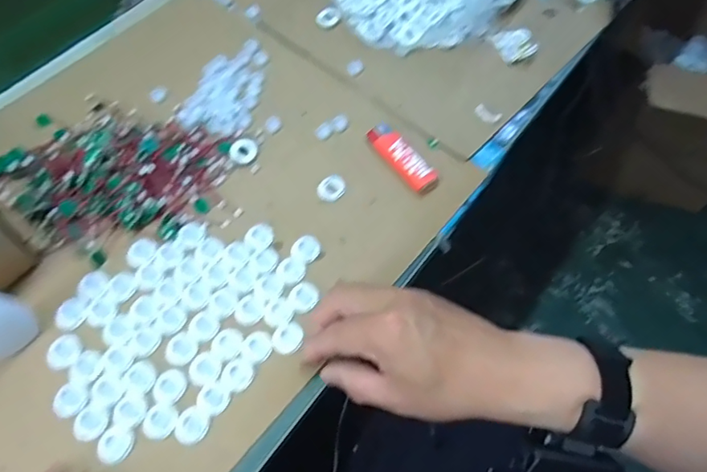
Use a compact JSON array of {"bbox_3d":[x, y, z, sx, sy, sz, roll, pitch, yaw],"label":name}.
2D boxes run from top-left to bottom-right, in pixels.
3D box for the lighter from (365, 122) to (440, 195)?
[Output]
[{"bbox_3d":[0.046,-0.075,0.489,0.028,0.007,0.084,-36,70,-19],"label":"lighter"}]

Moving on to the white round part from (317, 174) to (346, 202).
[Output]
[{"bbox_3d":[-0.020,-0.045,0.478,0.025,0.004,0.028,14,63,4],"label":"white round part"}]

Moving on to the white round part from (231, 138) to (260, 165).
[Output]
[{"bbox_3d":[-0.103,-0.080,0.490,0.026,0.004,0.024,-31,88,-14],"label":"white round part"}]

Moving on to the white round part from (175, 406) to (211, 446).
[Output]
[{"bbox_3d":[-0.117,0.137,0.375,0.025,0.004,0.024,1,63,-2],"label":"white round part"}]

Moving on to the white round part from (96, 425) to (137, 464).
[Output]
[{"bbox_3d":[-0.169,0.148,0.369,0.025,0.004,0.024,1,63,-2],"label":"white round part"}]

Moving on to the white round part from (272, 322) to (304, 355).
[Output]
[{"bbox_3d":[-0.051,0.080,0.408,0.023,0.004,0.025,1,63,-2],"label":"white round part"}]

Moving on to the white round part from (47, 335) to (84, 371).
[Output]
[{"bbox_3d":[-0.224,0.089,0.400,0.025,0.004,0.027,1,63,-2],"label":"white round part"}]

